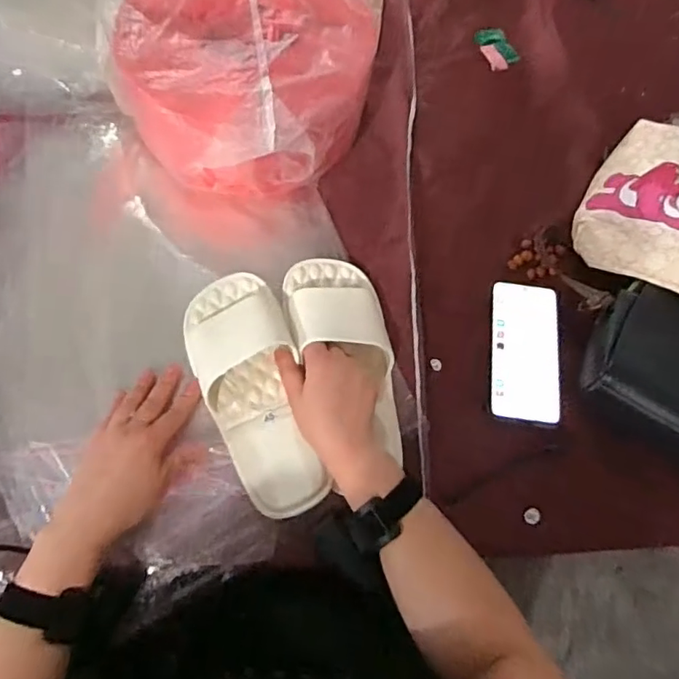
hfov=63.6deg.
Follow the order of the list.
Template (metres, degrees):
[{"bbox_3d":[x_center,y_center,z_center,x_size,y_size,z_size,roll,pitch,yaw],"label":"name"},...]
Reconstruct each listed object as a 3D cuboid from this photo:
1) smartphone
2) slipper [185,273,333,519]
[{"bbox_3d":[0.202,0.010,0.592,0.071,0.009,0.162,9,67,-1],"label":"smartphone"},{"bbox_3d":[-0.085,0.043,0.531,0.096,0.056,0.248,-17,72,-10],"label":"slipper"}]

